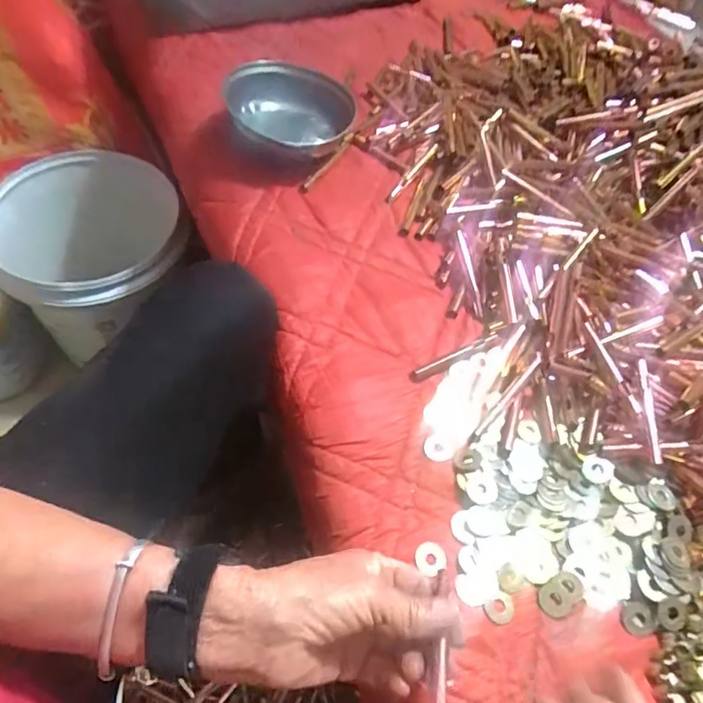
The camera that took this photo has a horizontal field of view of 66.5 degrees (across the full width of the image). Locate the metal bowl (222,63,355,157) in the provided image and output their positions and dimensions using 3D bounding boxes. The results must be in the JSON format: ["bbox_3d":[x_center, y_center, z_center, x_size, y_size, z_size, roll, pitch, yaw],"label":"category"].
[{"bbox_3d":[-0.066,-0.255,0.583,0.132,0.058,0.126,3,57,-5],"label":"metal bowl"}]

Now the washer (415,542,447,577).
[{"bbox_3d":[0.055,0.143,0.372,0.021,0.004,0.021,1,60,-1],"label":"washer"}]

